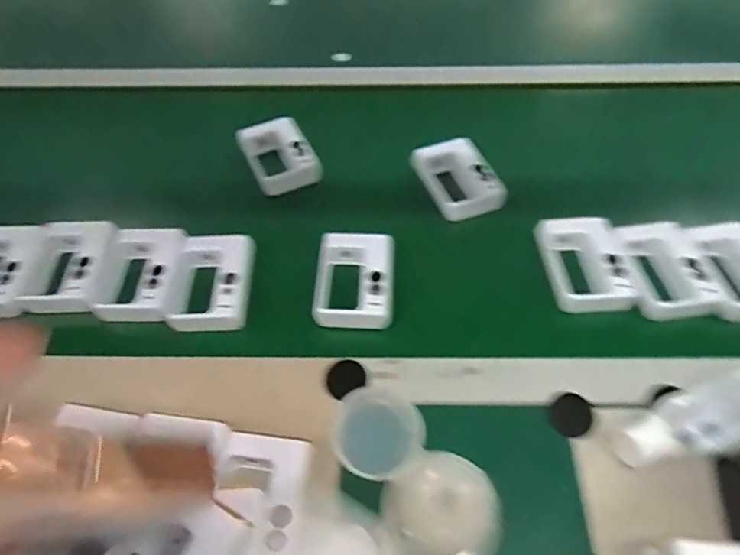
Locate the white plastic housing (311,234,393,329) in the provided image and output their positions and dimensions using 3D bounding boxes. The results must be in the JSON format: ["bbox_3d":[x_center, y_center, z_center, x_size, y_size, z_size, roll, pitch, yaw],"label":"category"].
[{"bbox_3d":[-0.014,0.004,0.480,0.072,0.024,0.100,0,54,5],"label":"white plastic housing"}]

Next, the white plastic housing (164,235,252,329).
[{"bbox_3d":[-0.149,0.003,0.488,0.071,0.031,0.095,-8,54,-1],"label":"white plastic housing"}]

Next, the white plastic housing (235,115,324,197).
[{"bbox_3d":[-0.109,-0.147,0.609,0.073,0.041,0.104,-23,55,-12],"label":"white plastic housing"}]

